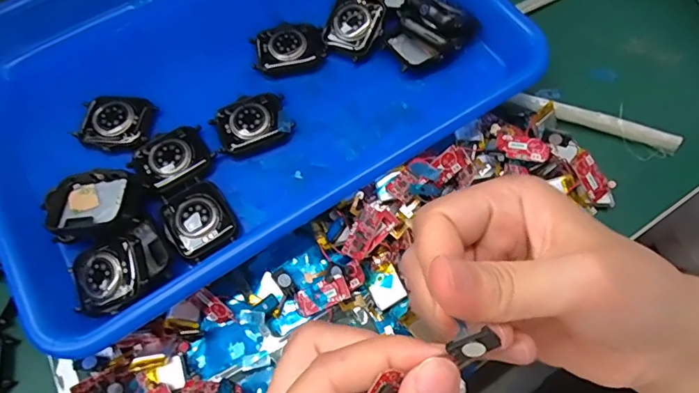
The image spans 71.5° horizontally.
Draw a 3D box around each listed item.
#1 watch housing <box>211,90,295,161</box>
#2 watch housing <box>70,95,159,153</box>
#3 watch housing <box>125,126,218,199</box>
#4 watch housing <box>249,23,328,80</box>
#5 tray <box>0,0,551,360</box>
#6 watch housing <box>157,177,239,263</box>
[{"bbox_3d":[-0.060,-0.045,0.301,0.045,0.013,0.035,-24,66,-7],"label":"watch housing"},{"bbox_3d":[-0.145,-0.046,0.300,0.044,0.009,0.036,5,66,6],"label":"watch housing"},{"bbox_3d":[-0.104,-0.021,0.289,0.043,0.009,0.039,-32,68,-11],"label":"watch housing"},{"bbox_3d":[-0.040,-0.097,0.319,0.045,0.011,0.036,-14,66,-3],"label":"watch housing"},{"bbox_3d":[-0.076,-0.092,0.317,0.319,0.039,0.250,-32,68,-11],"label":"tray"},{"bbox_3d":[-0.086,0.011,0.275,0.036,0.009,0.044,-34,68,-12],"label":"watch housing"}]

